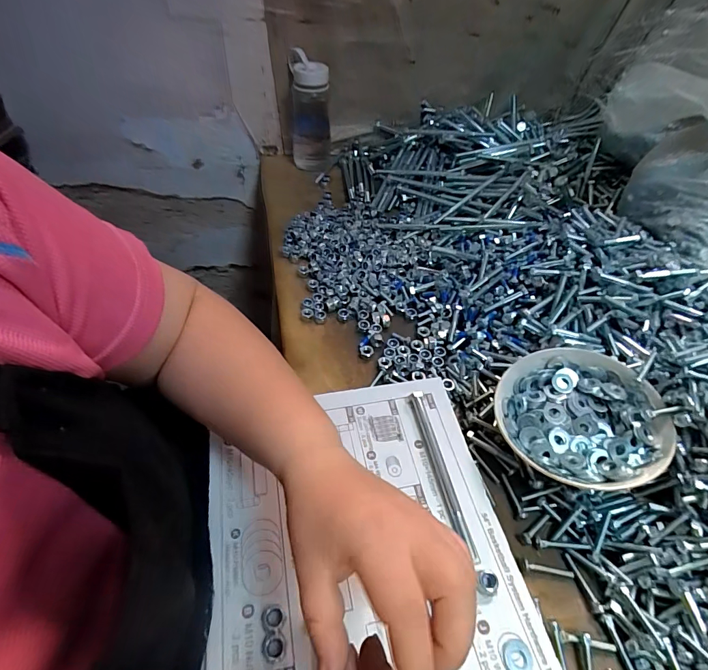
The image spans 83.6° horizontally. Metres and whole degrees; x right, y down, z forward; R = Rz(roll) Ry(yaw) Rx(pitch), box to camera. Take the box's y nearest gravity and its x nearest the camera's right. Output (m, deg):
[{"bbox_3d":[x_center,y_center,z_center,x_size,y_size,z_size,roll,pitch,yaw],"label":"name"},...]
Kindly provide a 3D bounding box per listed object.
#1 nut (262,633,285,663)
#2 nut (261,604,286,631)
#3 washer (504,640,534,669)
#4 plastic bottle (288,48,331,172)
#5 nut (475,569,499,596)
[{"bbox_3d":[-0.055,0.214,0.271,0.016,0.009,0.015,1,49,-1],"label":"nut"},{"bbox_3d":[-0.057,0.202,0.282,0.016,0.008,0.016,1,49,-1],"label":"nut"},{"bbox_3d":[0.115,0.226,0.274,0.019,0.004,0.021,1,49,-1],"label":"washer"},{"bbox_3d":[-0.081,-0.404,0.722,0.075,0.167,0.060,-5,49,-6],"label":"plastic bottle"},{"bbox_3d":[0.102,0.189,0.303,0.014,0.011,0.017,2,49,0],"label":"nut"}]

